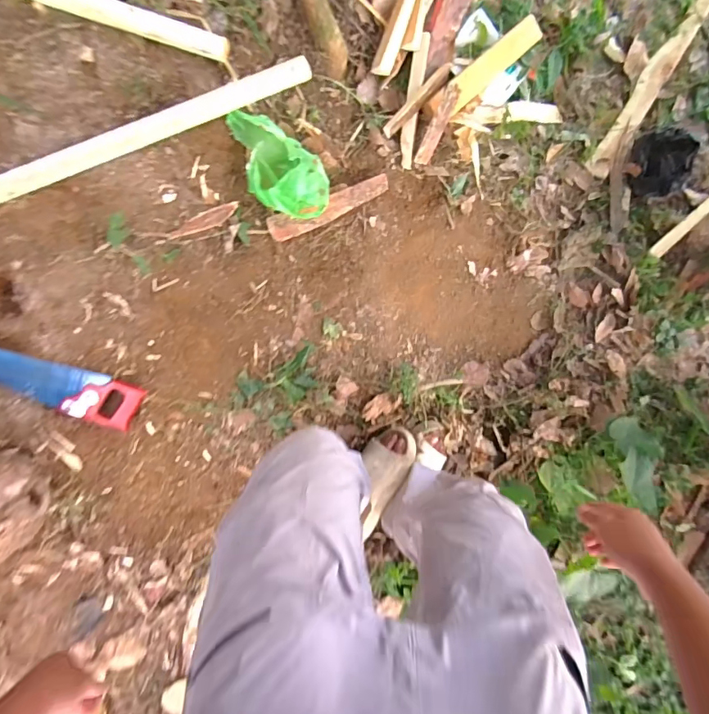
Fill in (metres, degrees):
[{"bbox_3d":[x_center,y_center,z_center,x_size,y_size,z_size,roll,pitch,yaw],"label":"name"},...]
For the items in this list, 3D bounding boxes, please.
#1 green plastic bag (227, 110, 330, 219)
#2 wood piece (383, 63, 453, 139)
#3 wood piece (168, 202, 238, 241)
[{"bbox_3d":[-0.164,-0.389,0.967,0.256,0.099,0.136,39,96,-2],"label":"green plastic bag"},{"bbox_3d":[0.142,-0.563,1.010,0.029,0.031,0.256,41,73,-6],"label":"wood piece"},{"bbox_3d":[-0.304,-0.274,0.940,0.151,0.016,0.035,-33,96,-18],"label":"wood piece"}]

